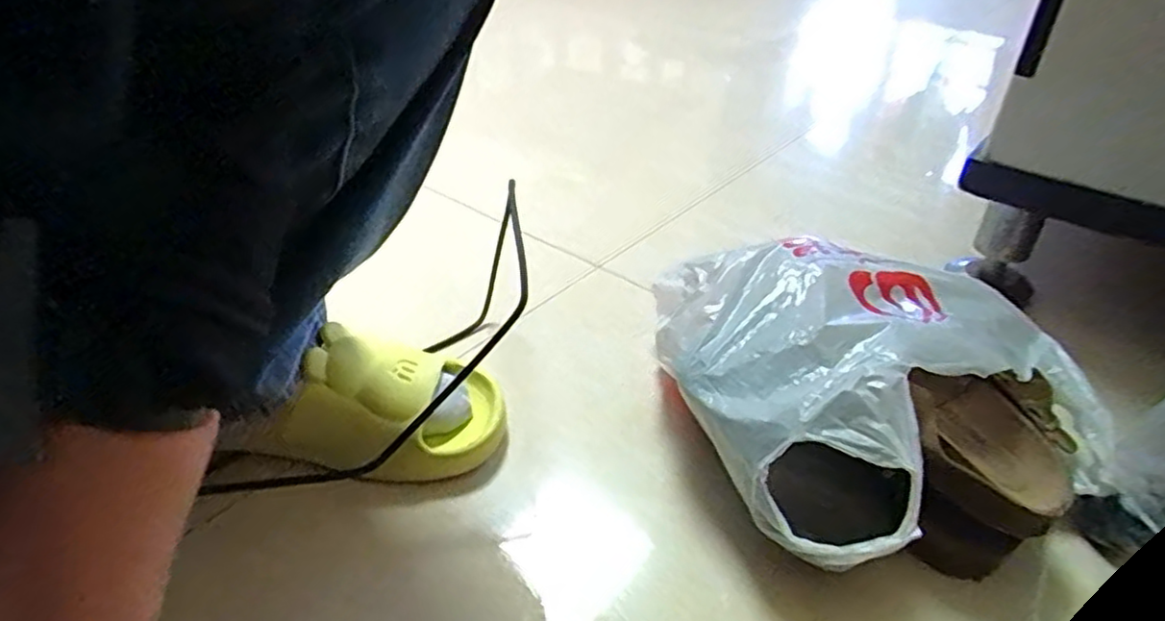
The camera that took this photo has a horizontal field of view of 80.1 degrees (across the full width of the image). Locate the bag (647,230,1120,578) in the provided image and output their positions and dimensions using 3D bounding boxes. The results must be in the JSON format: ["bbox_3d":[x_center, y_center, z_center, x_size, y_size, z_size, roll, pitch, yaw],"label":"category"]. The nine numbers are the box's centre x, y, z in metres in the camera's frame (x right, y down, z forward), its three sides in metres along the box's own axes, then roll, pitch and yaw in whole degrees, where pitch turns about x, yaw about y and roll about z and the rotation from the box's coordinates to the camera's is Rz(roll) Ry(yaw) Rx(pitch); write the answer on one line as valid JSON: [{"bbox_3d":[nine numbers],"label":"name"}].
[{"bbox_3d":[0.191,0.044,0.458,0.251,0.115,0.244,-6,38,-9],"label":"bag"}]

